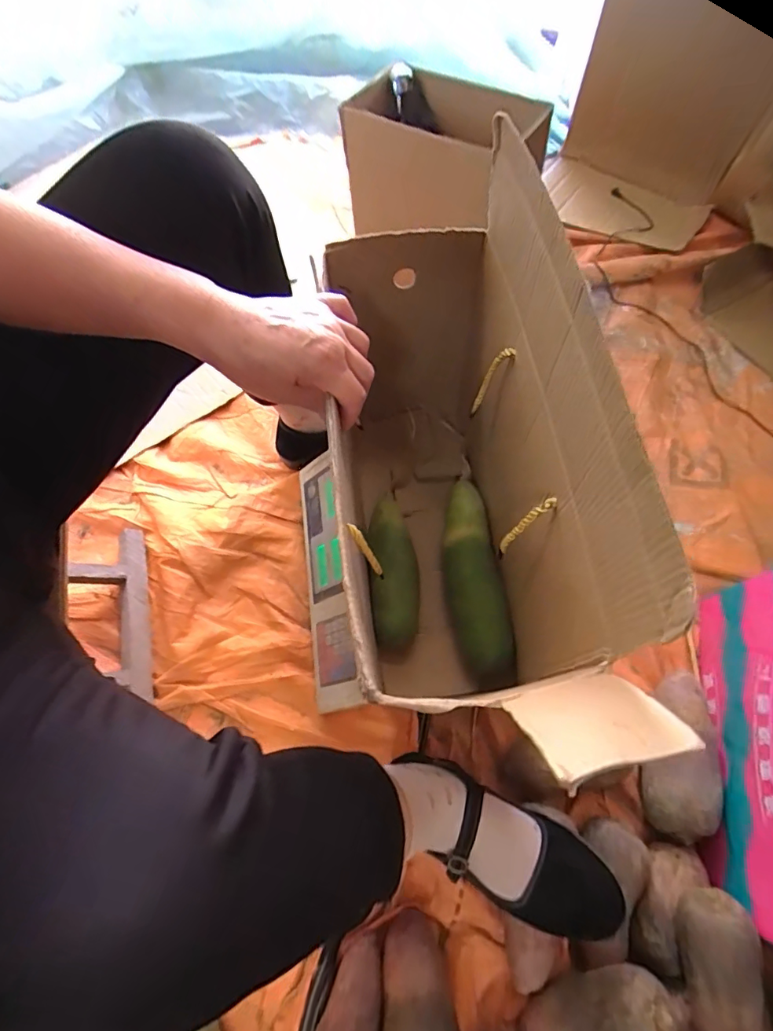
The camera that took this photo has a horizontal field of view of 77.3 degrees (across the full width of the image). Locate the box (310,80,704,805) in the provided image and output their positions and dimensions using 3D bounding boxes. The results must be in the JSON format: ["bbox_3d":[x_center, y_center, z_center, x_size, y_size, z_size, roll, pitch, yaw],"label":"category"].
[{"bbox_3d":[0.045,-0.032,0.405,0.160,0.357,0.385,-1,65,0],"label":"box"}]

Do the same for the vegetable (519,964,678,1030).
[{"bbox_3d":[0.185,0.457,0.435,0.142,0.053,0.060,-38,65,24],"label":"vegetable"}]

